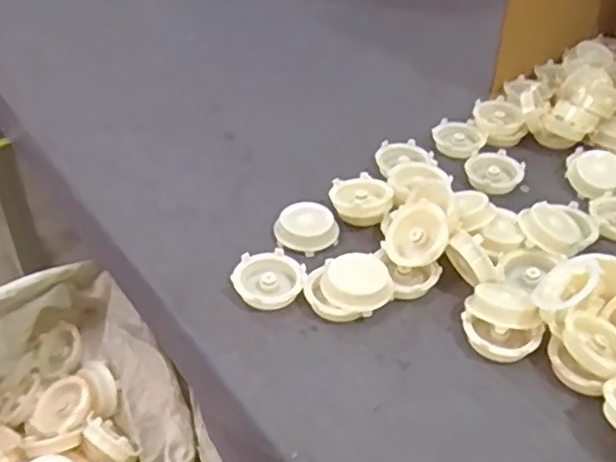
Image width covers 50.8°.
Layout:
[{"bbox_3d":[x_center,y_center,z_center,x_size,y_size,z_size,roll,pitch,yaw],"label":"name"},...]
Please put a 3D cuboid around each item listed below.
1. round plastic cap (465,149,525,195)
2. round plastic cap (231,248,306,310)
[{"bbox_3d":[0.194,-0.060,0.676,0.055,0.016,0.053,1,40,-1],"label":"round plastic cap"},{"bbox_3d":[-0.033,0.041,0.540,0.059,0.017,0.058,1,40,-1],"label":"round plastic cap"}]

